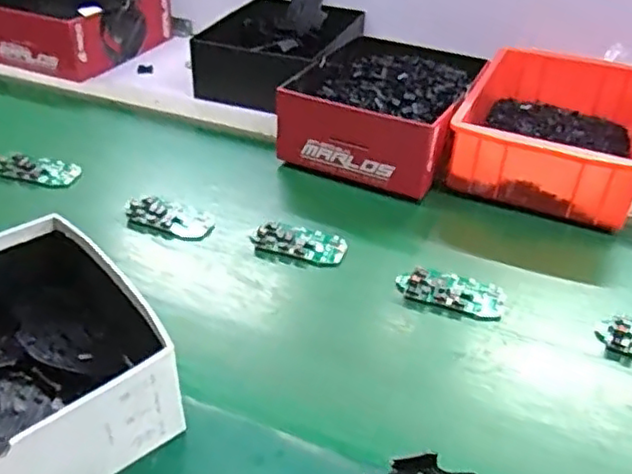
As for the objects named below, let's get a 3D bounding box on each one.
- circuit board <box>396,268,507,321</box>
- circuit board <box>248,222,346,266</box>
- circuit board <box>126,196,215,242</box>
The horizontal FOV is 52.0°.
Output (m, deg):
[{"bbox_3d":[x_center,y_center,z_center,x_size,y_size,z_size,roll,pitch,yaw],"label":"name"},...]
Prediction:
[{"bbox_3d":[0.126,0.049,0.602,0.097,0.010,0.046,13,38,15],"label":"circuit board"},{"bbox_3d":[-0.018,0.006,0.657,0.095,0.020,0.045,8,37,9],"label":"circuit board"},{"bbox_3d":[-0.151,-0.022,0.679,0.090,0.014,0.049,16,39,18],"label":"circuit board"}]

